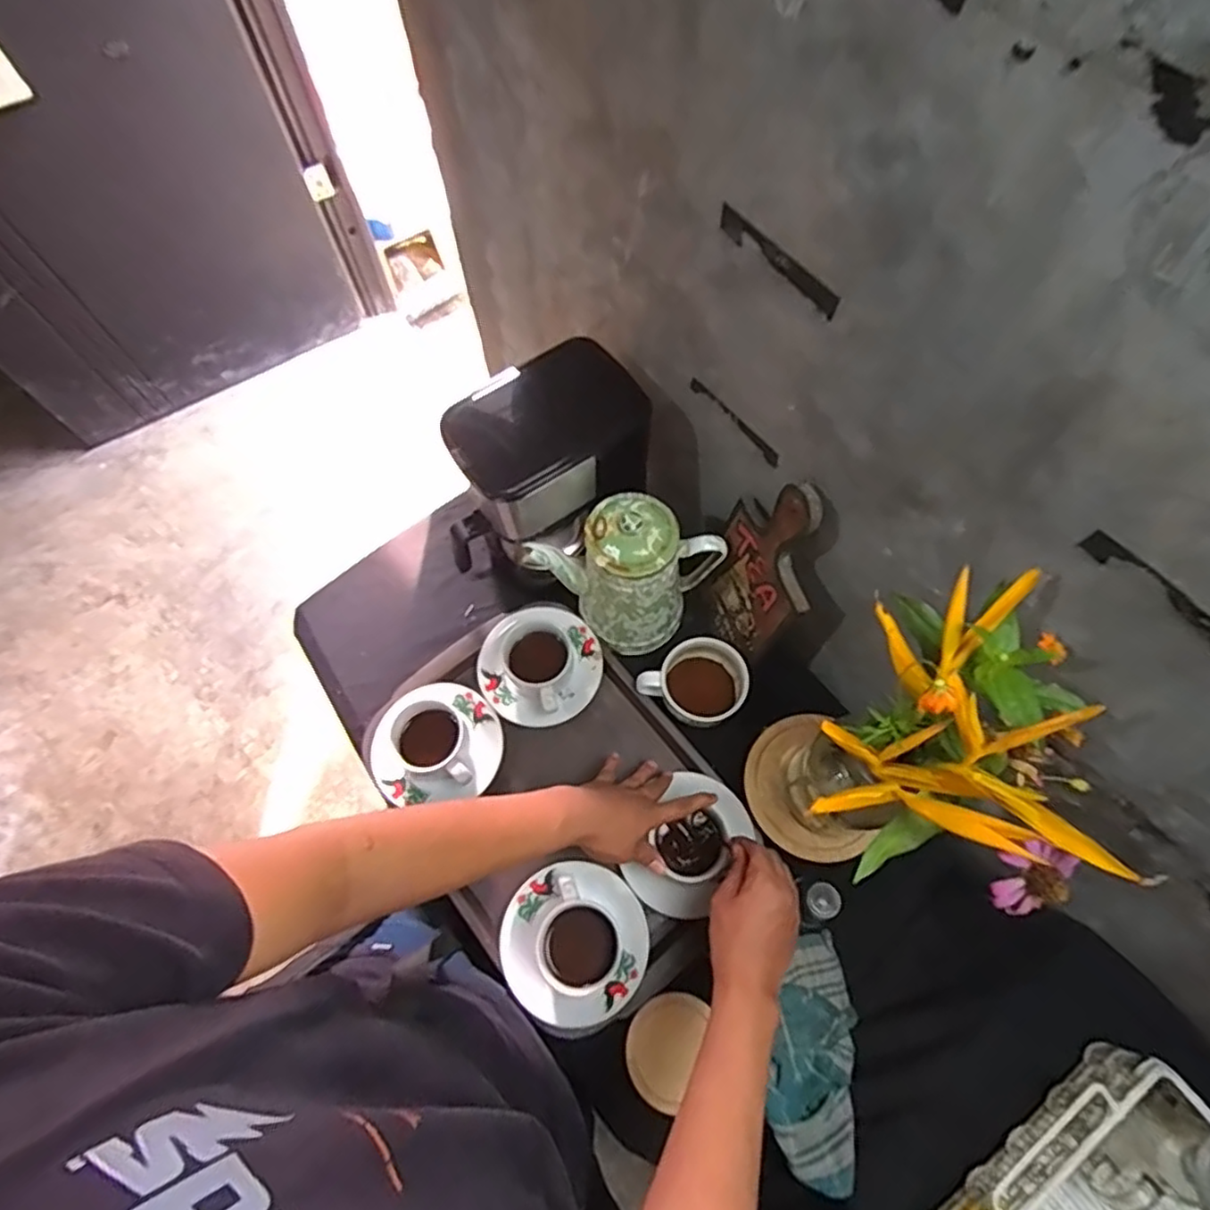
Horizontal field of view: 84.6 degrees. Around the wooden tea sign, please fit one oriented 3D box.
[{"bbox_3d":[0.154,-0.029,0.699,0.019,0.279,0.130,-14,59,-18],"label":"wooden tea sign"}]

